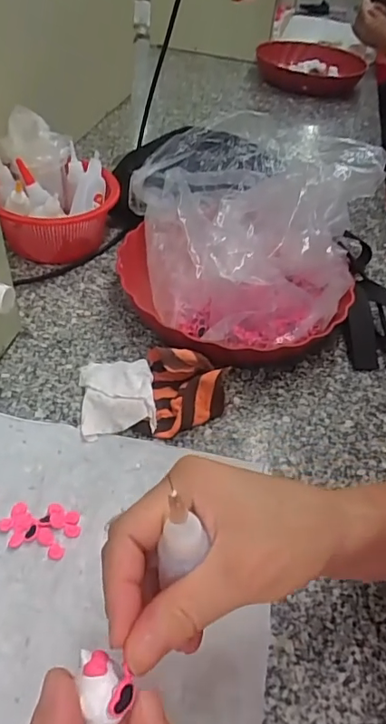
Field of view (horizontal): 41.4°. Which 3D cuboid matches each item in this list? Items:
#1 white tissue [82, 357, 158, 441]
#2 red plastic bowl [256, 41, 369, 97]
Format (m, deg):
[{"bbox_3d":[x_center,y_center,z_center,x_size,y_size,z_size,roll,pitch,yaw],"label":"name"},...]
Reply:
[{"bbox_3d":[-0.068,0.025,0.452,0.062,0.028,0.083,-3,46,-11],"label":"white tissue"},{"bbox_3d":[0.249,-0.647,1.131,0.201,0.078,0.201,3,45,-3],"label":"red plastic bowl"}]

